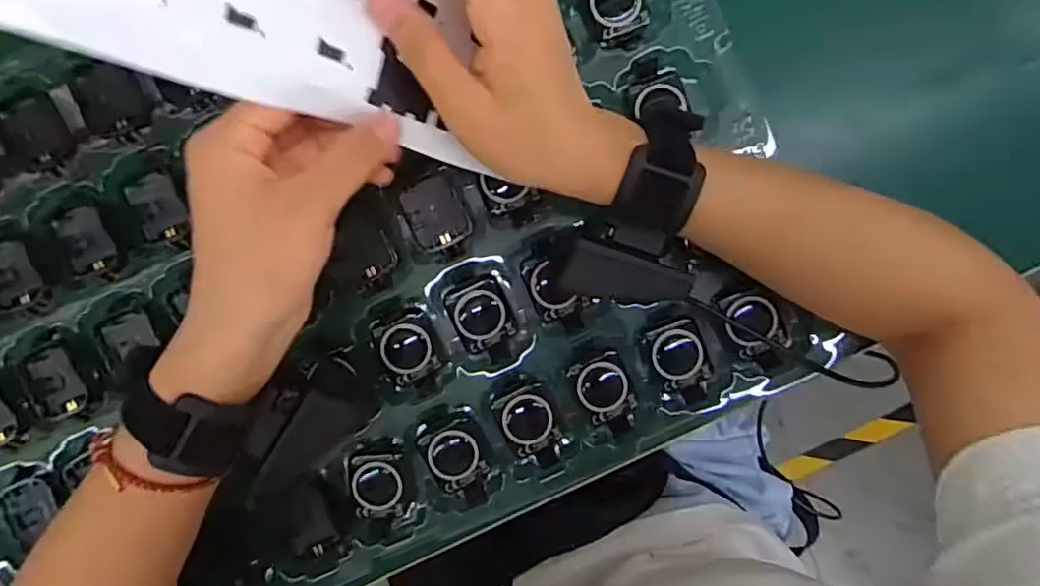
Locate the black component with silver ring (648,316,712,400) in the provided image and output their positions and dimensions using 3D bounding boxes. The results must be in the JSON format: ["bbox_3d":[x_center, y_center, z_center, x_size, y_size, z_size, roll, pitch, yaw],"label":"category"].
[{"bbox_3d":[0.091,0.039,0.341,0.027,0.012,0.044,-21,93,2],"label":"black component with silver ring"}]

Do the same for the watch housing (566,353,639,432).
[{"bbox_3d":[0.048,0.056,0.342,0.029,0.014,0.045,-20,93,2],"label":"watch housing"}]

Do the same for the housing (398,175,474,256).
[{"bbox_3d":[-0.046,-0.043,0.334,0.031,0.009,0.042,-26,93,2],"label":"housing"}]

